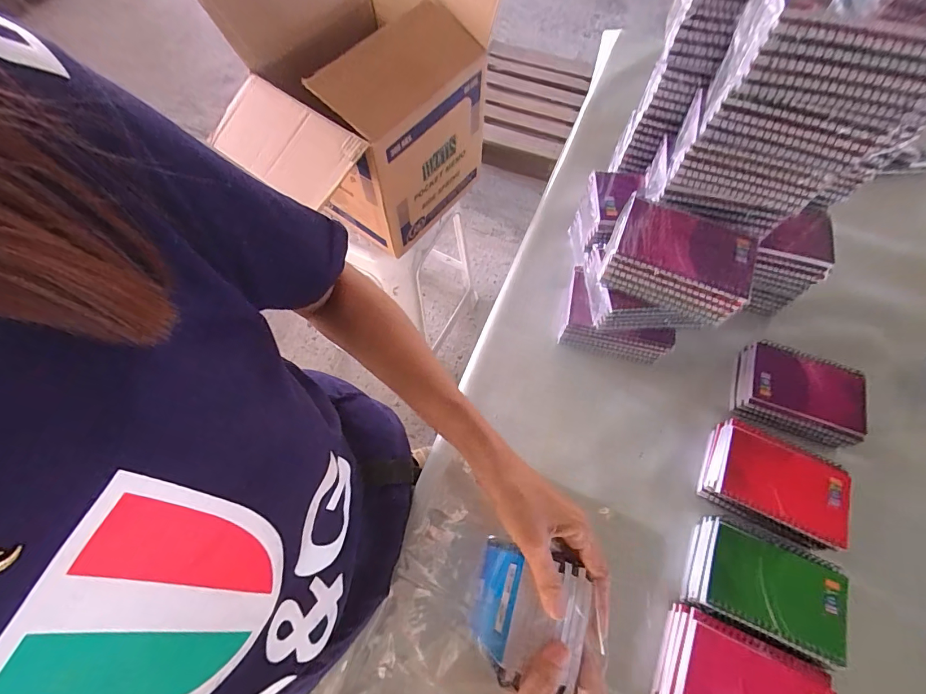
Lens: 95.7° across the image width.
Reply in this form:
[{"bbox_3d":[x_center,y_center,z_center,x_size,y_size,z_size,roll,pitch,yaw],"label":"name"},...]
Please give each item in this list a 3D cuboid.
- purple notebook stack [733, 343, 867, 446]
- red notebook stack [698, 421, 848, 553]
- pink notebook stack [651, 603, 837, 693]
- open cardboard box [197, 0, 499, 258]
[{"bbox_3d":[0.414,0.057,0.520,0.136,0.038,0.102,20,67,7],"label":"purple notebook stack"},{"bbox_3d":[0.347,0.151,0.473,0.135,0.048,0.096,27,68,10],"label":"red notebook stack"},{"bbox_3d":[0.265,0.326,0.399,0.141,0.047,0.094,24,67,9],"label":"pink notebook stack"},{"bbox_3d":[-0.167,-0.469,0.787,0.357,0.396,0.419,30,69,11],"label":"open cardboard box"}]

